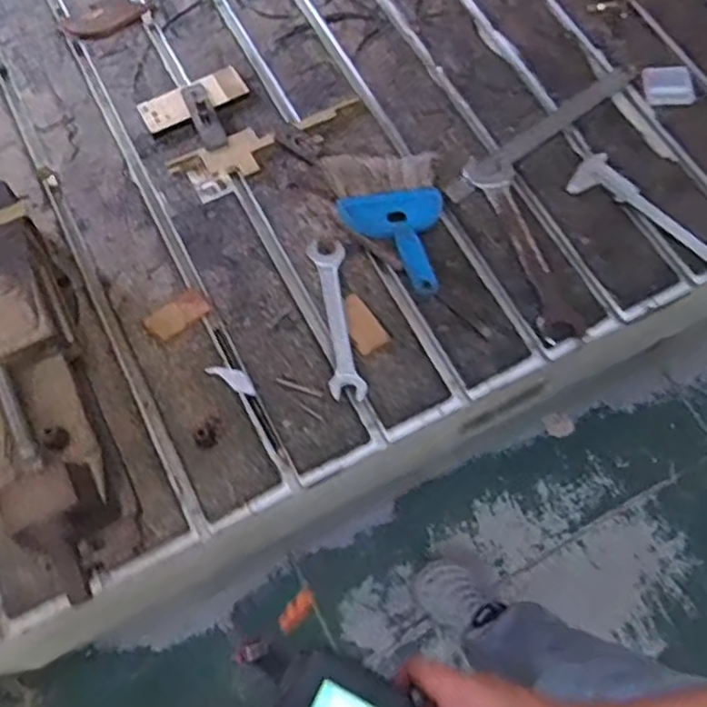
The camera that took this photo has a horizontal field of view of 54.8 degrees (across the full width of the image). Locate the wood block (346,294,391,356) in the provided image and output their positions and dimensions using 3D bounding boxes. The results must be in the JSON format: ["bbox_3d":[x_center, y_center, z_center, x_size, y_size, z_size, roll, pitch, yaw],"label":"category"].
[{"bbox_3d":[0.008,-0.032,0.747,0.037,0.007,0.070,-33,72,-12],"label":"wood block"}]

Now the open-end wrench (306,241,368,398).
[{"bbox_3d":[-0.018,-0.043,0.749,0.037,0.007,0.191,-8,69,-4],"label":"open-end wrench"}]

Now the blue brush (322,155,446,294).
[{"bbox_3d":[0.045,-0.149,0.776,0.128,0.036,0.180,-9,69,-4],"label":"blue brush"}]

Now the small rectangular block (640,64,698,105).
[{"bbox_3d":[0.404,-0.344,0.874,0.061,0.004,0.057,-3,75,5],"label":"small rectangular block"}]

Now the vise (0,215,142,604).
[{"bbox_3d":[-0.320,0.063,0.652,0.146,0.110,0.361,-23,70,-9],"label":"vise"}]

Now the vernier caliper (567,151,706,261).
[{"bbox_3d":[0.361,-0.157,0.799,0.226,0.009,0.065,39,73,14],"label":"vernier caliper"}]

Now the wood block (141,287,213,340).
[{"bbox_3d":[-0.193,-0.043,0.750,0.067,0.006,0.038,-38,74,-14],"label":"wood block"}]

